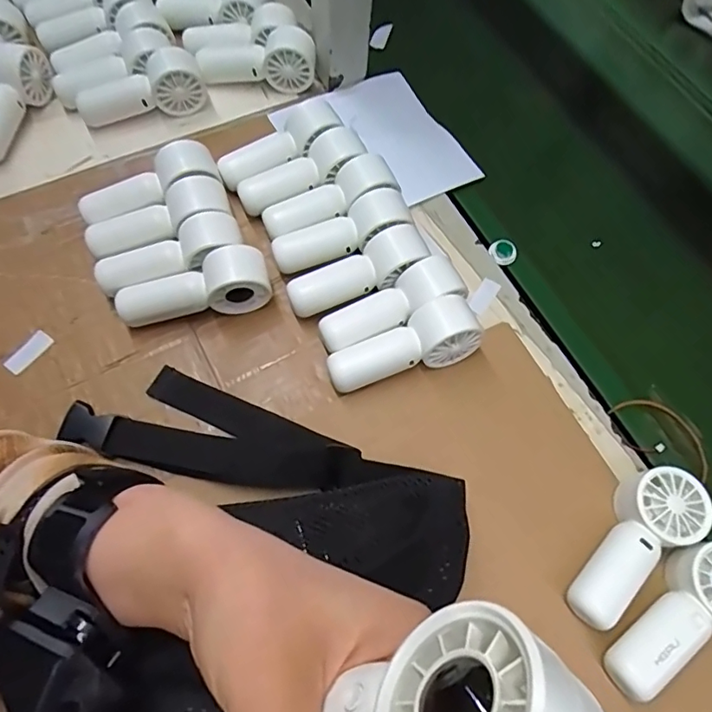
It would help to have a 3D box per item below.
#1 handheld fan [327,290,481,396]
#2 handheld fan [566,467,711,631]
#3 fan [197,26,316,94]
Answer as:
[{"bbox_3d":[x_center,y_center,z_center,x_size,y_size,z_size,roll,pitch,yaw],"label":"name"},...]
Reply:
[{"bbox_3d":[0.034,-0.004,0.370,0.107,0.046,0.036,-21,67,-13],"label":"handheld fan"},{"bbox_3d":[0.173,0.119,0.330,0.109,0.040,0.046,-34,70,-18],"label":"handheld fan"},{"bbox_3d":[-0.094,-0.280,0.488,0.111,0.040,0.035,-2,64,-4],"label":"fan"}]

